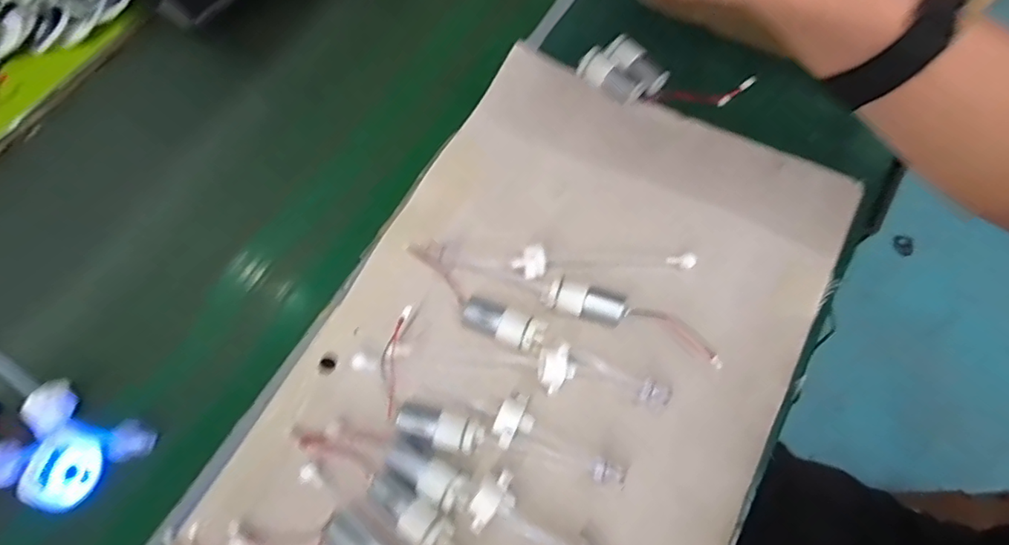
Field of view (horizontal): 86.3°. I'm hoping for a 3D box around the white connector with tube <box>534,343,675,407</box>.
[{"bbox_3d":[0.072,0.077,0.385,0.096,0.021,0.031,17,68,-4],"label":"white connector with tube"}]

